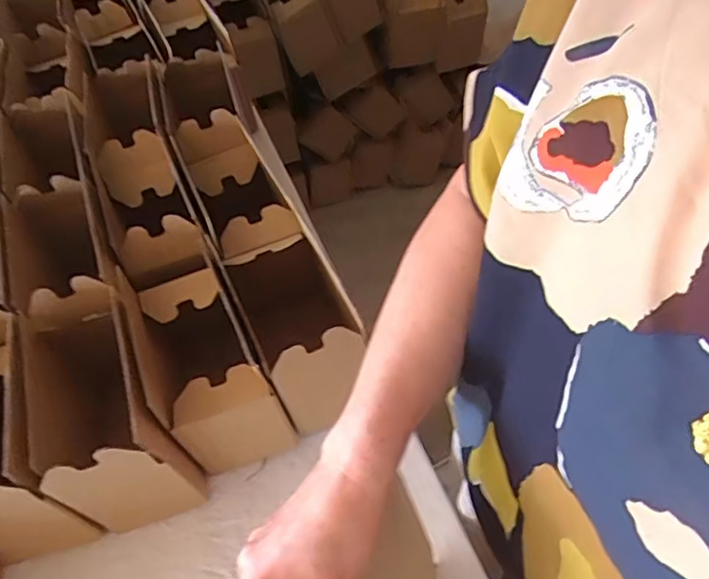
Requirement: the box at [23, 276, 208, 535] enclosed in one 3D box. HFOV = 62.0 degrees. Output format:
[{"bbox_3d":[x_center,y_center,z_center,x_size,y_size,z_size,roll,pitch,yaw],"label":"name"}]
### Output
[{"bbox_3d":[-0.266,0.121,0.648,0.118,0.168,0.229,-20,54,-10],"label":"box"}]

